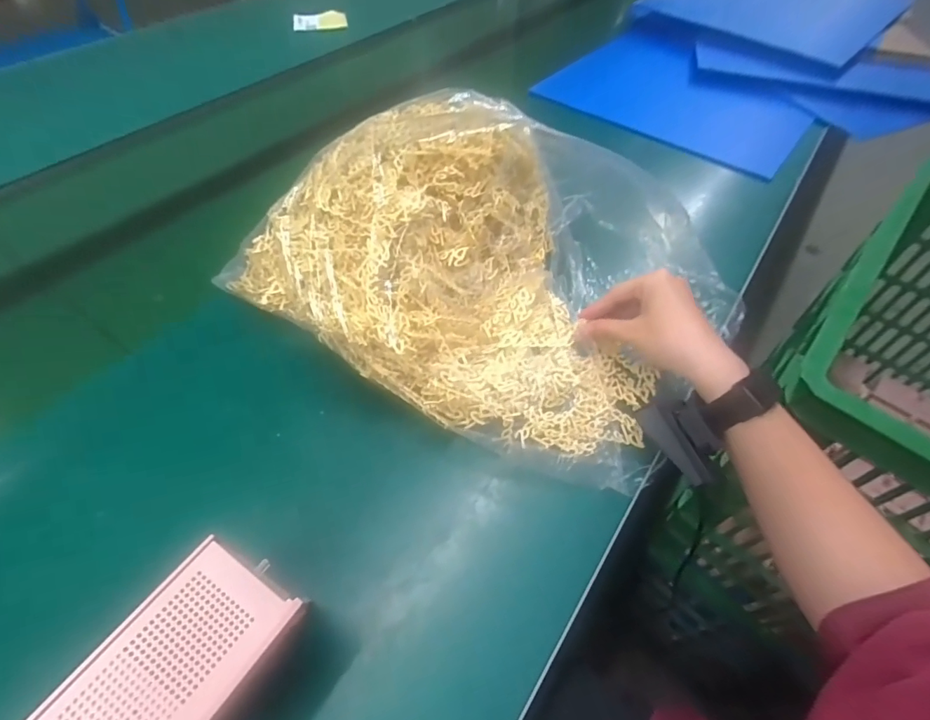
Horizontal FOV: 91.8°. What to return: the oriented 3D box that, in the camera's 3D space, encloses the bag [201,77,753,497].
[{"bbox_3d":[0.036,-0.118,0.422,0.408,0.157,0.346,25,56,17],"label":"bag"}]

